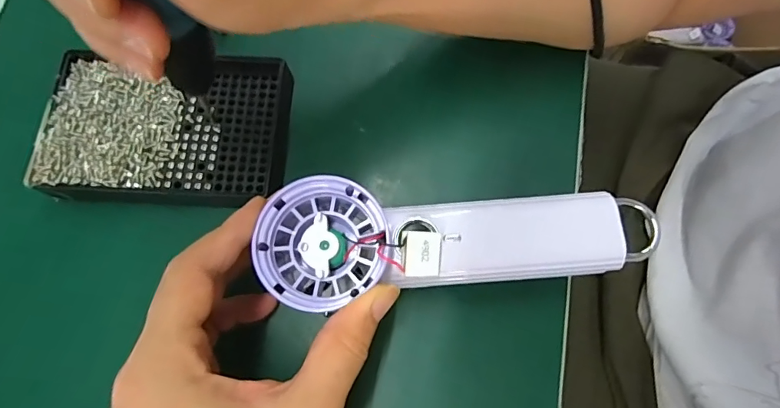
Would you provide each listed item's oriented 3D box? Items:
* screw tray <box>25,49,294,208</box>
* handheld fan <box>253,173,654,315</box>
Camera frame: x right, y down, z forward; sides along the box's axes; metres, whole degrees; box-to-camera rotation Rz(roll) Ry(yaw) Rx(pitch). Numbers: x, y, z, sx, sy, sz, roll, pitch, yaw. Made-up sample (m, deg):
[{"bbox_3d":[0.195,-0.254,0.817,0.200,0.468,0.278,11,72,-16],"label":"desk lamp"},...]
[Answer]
[{"bbox_3d":[-0.131,-0.046,0.273,0.134,0.018,0.092,2,75,2],"label":"screw tray"},{"bbox_3d":[0.031,0.016,0.219,0.180,0.026,0.056,-1,75,-4],"label":"handheld fan"}]

